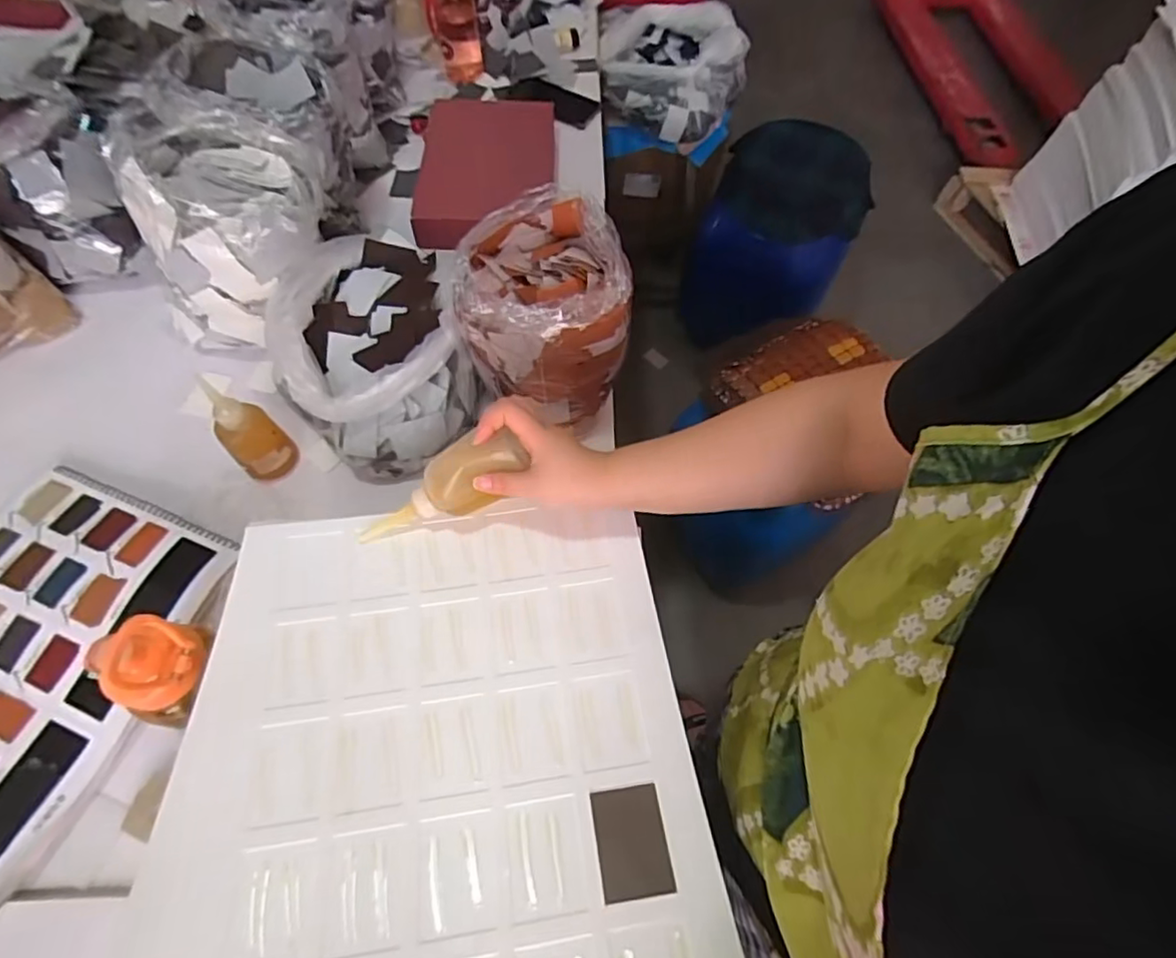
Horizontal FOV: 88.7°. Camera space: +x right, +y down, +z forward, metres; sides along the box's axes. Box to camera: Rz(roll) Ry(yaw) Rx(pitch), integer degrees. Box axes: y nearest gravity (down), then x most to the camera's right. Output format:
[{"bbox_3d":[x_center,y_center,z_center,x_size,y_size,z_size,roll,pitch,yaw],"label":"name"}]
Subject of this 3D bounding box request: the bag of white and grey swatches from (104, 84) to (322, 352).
[{"bbox_3d":[-0.428,-0.319,0.750,0.196,0.229,0.203,4,63,0],"label":"bag of white and grey swatches"}]

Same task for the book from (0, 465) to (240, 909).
[{"bbox_3d":[-0.582,0.174,0.618,0.298,0.023,0.357,20,64,8],"label":"book"}]

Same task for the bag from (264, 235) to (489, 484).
[{"bbox_3d":[-0.274,-0.157,0.753,0.231,0.124,0.298,-22,66,-12],"label":"bag"}]

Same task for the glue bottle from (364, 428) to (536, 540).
[{"bbox_3d":[-0.129,0.012,0.537,0.168,0.046,0.049,-32,63,21],"label":"glue bottle"}]

